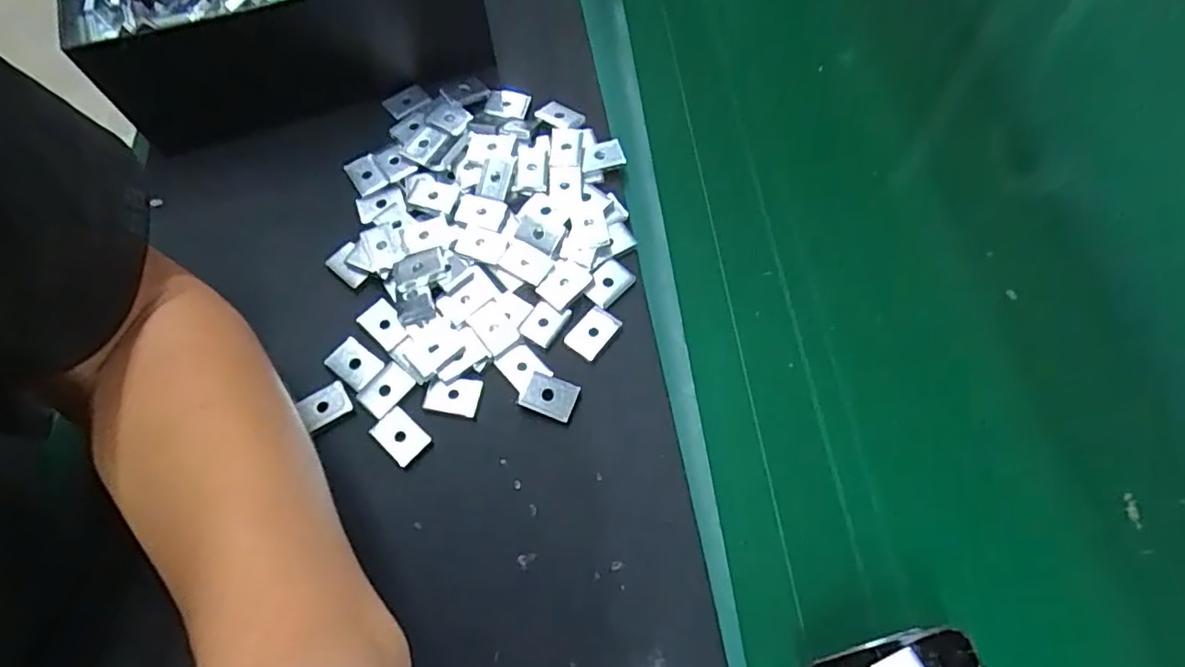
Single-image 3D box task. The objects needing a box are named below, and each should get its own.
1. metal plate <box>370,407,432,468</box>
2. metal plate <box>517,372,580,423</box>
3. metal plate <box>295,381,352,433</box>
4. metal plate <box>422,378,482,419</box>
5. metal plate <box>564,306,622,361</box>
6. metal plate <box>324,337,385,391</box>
[{"bbox_3d":[-0.099,0.053,0.317,0.027,0.004,0.020,39,71,18],"label":"metal plate"},{"bbox_3d":[-0.022,0.033,0.323,0.028,0.011,0.019,17,66,10],"label":"metal plate"},{"bbox_3d":[-0.141,0.038,0.324,0.024,0.004,0.018,-31,67,-12],"label":"metal plate"},{"bbox_3d":[-0.073,0.033,0.325,0.027,0.004,0.019,9,65,6],"label":"metal plate"},{"bbox_3d":[0.001,0.000,0.338,0.021,0.006,0.027,33,70,16],"label":"metal plate"},{"bbox_3d":[-0.129,0.016,0.335,0.027,0.004,0.021,32,70,16],"label":"metal plate"}]

